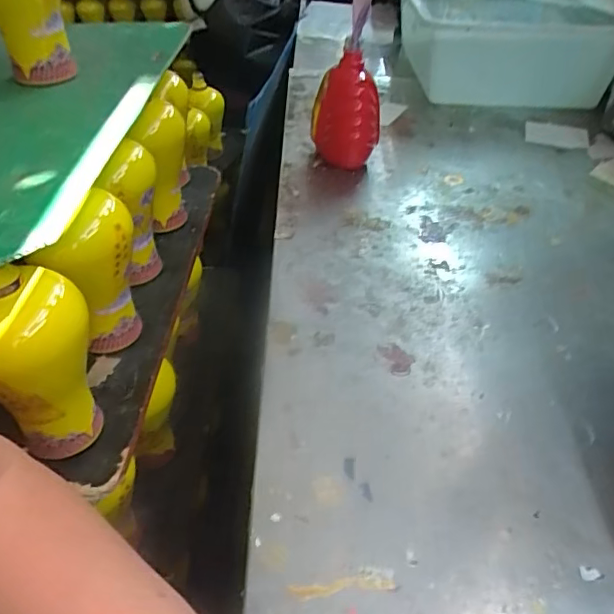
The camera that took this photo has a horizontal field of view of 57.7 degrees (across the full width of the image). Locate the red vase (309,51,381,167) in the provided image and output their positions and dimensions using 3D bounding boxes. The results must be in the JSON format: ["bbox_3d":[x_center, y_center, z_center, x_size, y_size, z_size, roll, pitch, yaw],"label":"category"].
[{"bbox_3d":[0.052,-0.265,0.765,0.093,0.150,0.097,2,40,2],"label":"red vase"}]

